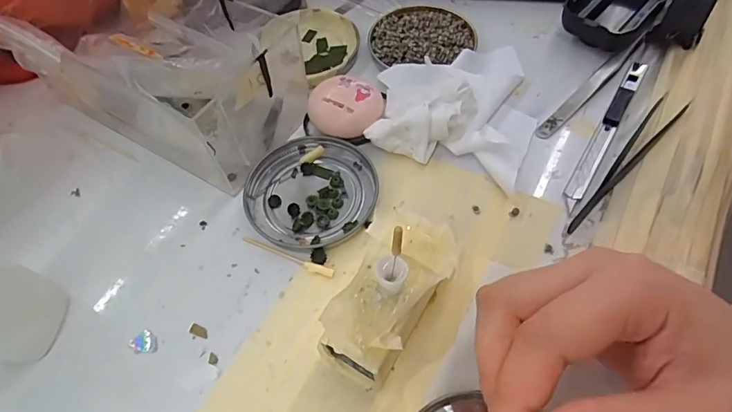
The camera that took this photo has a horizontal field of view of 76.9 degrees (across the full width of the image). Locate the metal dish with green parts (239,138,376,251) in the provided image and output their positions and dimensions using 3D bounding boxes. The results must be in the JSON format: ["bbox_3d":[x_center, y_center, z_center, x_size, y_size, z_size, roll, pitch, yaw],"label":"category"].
[{"bbox_3d":[-0.034,-0.010,0.282,0.075,0.008,0.076,-2,58,3],"label":"metal dish with green parts"}]

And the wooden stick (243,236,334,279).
[{"bbox_3d":[-0.045,0.028,0.261,0.059,0.004,0.006,19,62,15],"label":"wooden stick"}]

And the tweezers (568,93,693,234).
[{"bbox_3d":[0.157,-0.027,0.278,0.016,0.006,0.123,38,68,24],"label":"tweezers"}]

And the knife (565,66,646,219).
[{"bbox_3d":[0.156,-0.053,0.294,0.011,0.006,0.140,28,64,20],"label":"knife"}]

